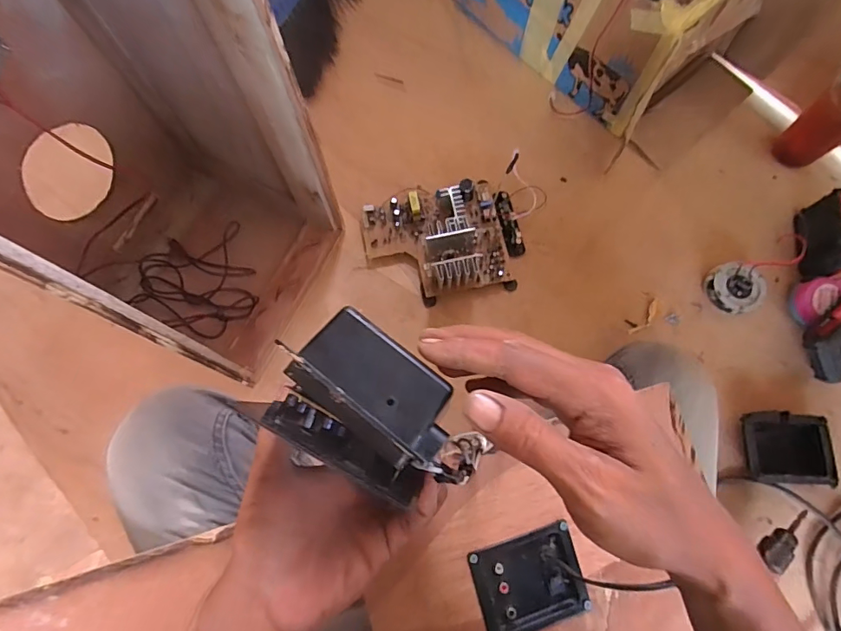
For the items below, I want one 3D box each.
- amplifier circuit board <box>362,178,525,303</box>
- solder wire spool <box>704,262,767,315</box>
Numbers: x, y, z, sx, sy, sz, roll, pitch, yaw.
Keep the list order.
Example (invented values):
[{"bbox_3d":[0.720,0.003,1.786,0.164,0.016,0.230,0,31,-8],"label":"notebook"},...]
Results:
[{"bbox_3d":[0.031,-0.112,0.673,0.222,0.084,0.169,-10,74,-1],"label":"amplifier circuit board"},{"bbox_3d":[0.432,-0.038,0.658,0.068,0.023,0.068,-4,74,1],"label":"solder wire spool"}]

